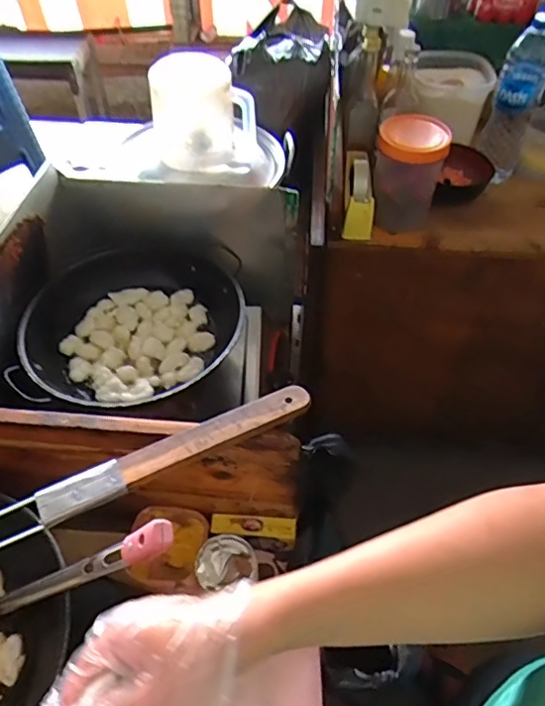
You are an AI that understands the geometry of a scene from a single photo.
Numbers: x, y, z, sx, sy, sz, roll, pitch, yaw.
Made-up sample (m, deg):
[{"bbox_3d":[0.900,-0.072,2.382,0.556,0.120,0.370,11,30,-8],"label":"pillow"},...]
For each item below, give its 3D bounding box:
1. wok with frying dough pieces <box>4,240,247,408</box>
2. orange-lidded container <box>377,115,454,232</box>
[{"bbox_3d":[-0.201,-0.031,0.824,0.304,0.077,0.308,7,52,4],"label":"wok with frying dough pieces"},{"bbox_3d":[0.247,-0.329,1.021,0.120,0.171,0.107,8,52,5],"label":"orange-lidded container"}]

